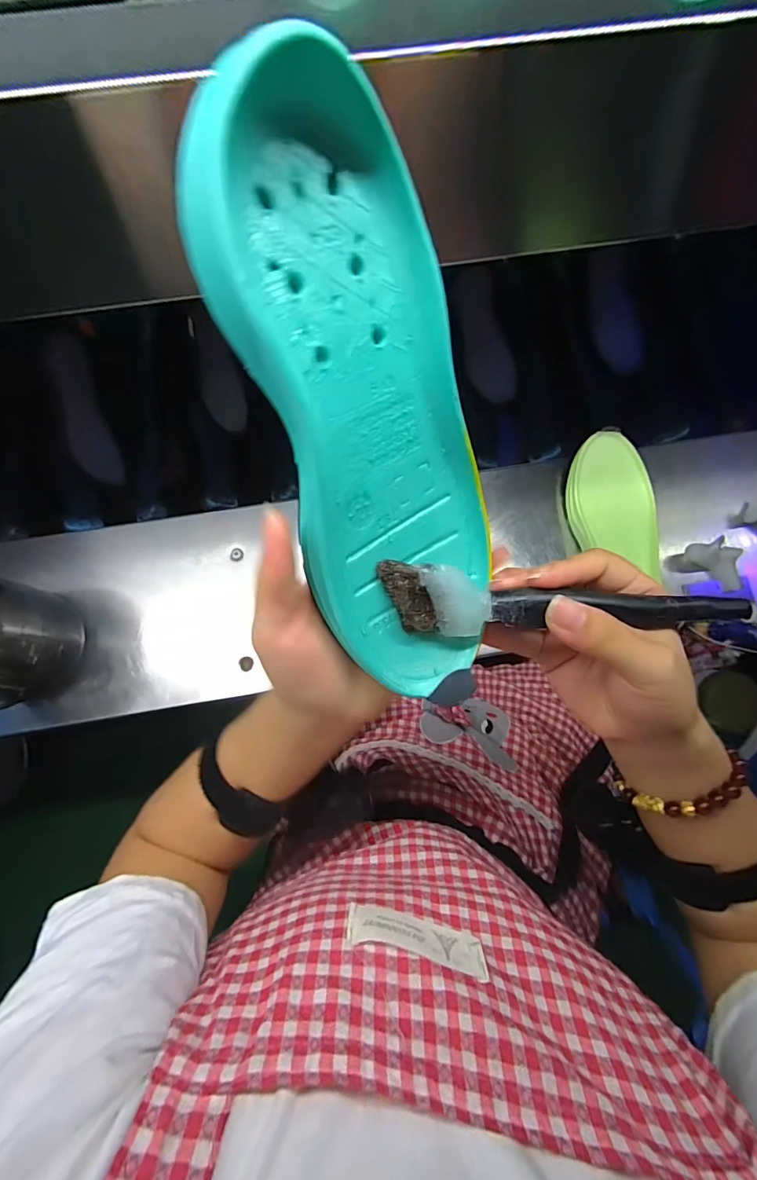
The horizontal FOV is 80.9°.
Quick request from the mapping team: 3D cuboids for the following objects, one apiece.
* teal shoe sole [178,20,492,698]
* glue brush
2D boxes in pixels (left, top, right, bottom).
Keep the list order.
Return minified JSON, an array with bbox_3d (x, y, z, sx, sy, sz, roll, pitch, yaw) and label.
[{"bbox_3d":[-0.001,-0.057,0.178,0.082,0.030,0.217,-19,116,-4],"label":"teal shoe sole"},{"bbox_3d":[0.086,0.006,0.207,0.169,0.026,0.029,2,79,-3],"label":"glue brush"}]

